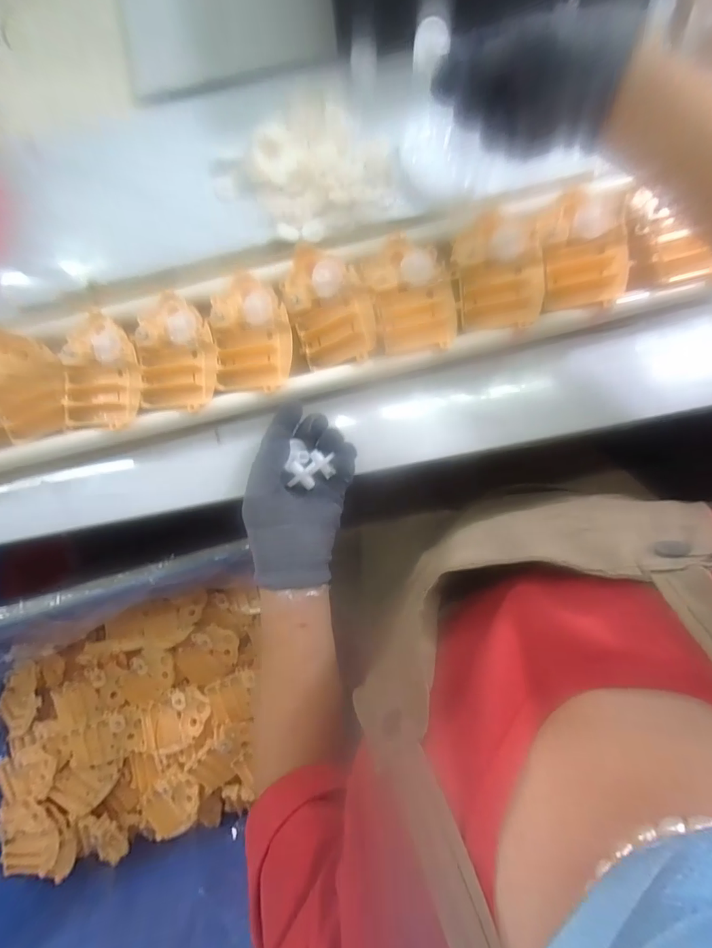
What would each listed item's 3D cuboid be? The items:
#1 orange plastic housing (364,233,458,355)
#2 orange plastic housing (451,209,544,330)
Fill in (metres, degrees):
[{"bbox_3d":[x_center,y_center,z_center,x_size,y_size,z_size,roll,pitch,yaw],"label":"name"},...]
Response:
[{"bbox_3d":[0.049,-0.155,0.374,0.067,0.031,0.096,-11,87,3],"label":"orange plastic housing"},{"bbox_3d":[0.121,-0.176,0.370,0.070,0.021,0.102,-2,87,3],"label":"orange plastic housing"}]

